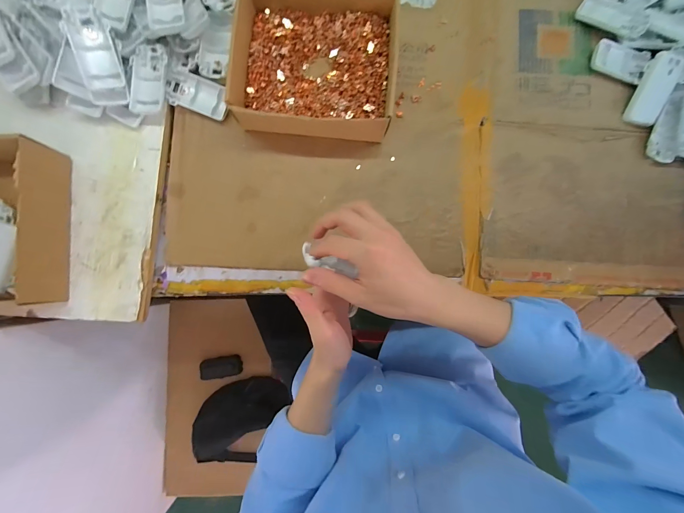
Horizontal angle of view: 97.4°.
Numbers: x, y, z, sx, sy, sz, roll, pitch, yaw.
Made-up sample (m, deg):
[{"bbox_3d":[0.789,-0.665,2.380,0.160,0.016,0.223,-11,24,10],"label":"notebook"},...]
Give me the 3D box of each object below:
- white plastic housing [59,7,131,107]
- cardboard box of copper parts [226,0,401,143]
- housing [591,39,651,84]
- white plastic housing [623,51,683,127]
[{"bbox_3d":[-0.325,-0.265,0.398,0.047,0.026,0.114,-18,101,-21],"label":"white plastic housing"},{"bbox_3d":[-0.032,-0.271,0.418,0.212,0.066,0.205,4,86,-1],"label":"cardboard box of copper parts"},{"bbox_3d":[0.407,-0.287,0.442,0.073,0.019,0.048,23,86,1],"label":"housing"},{"bbox_3d":[0.450,-0.242,0.435,0.038,0.019,0.096,13,108,-1],"label":"white plastic housing"}]

